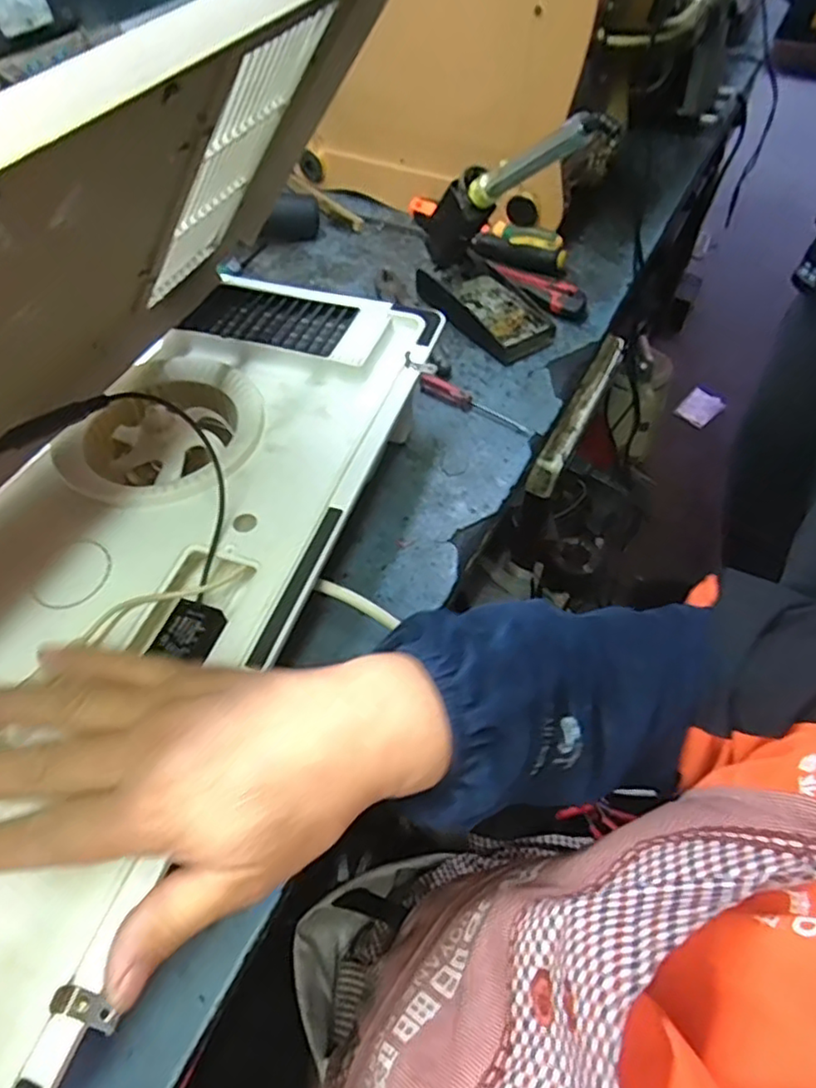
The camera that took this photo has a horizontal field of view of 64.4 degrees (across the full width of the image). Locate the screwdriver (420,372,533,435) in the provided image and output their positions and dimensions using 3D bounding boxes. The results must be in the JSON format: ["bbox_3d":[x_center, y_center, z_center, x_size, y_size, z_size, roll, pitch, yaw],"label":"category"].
[{"bbox_3d":[0.065,-0.136,0.622,0.125,0.015,0.020,29,60,22],"label":"screwdriver"}]

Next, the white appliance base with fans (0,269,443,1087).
[{"bbox_3d":[-0.174,0.010,0.429,0.249,0.045,0.578,16,55,14],"label":"white appliance base with fans"}]

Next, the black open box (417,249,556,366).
[{"bbox_3d":[0.083,-0.257,0.696,0.079,0.032,0.149,-30,58,-18],"label":"black open box"}]

